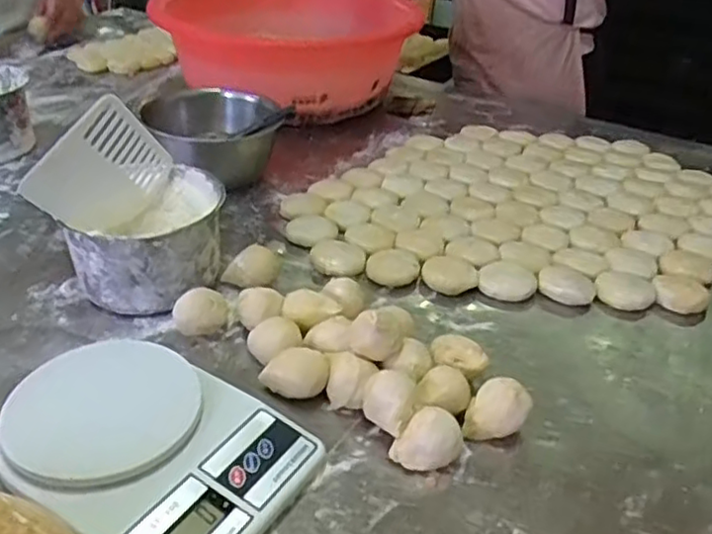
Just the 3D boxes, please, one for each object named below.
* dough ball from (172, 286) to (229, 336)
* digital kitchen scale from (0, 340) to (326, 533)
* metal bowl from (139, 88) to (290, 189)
[{"bbox_3d":[-0.138,0.041,0.597,0.043,0.036,0.032,8,33,7],"label":"dough ball"},{"bbox_3d":[-0.146,0.128,0.471,0.203,0.039,0.150,21,37,24],"label":"digital kitchen scale"},{"bbox_3d":[-0.180,-0.165,0.863,0.162,0.095,0.174,-8,35,-17],"label":"metal bowl"}]

